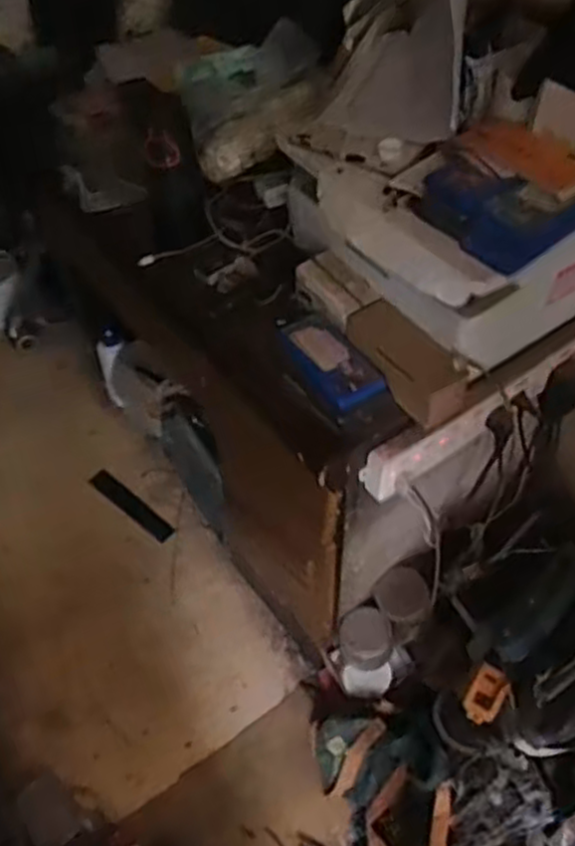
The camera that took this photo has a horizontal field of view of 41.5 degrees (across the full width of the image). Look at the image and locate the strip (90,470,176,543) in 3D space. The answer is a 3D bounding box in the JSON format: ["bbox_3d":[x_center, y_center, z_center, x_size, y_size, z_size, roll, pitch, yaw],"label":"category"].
[{"bbox_3d":[-0.333,0.177,1.626,0.235,0.009,0.042,34,64,25],"label":"strip"}]

